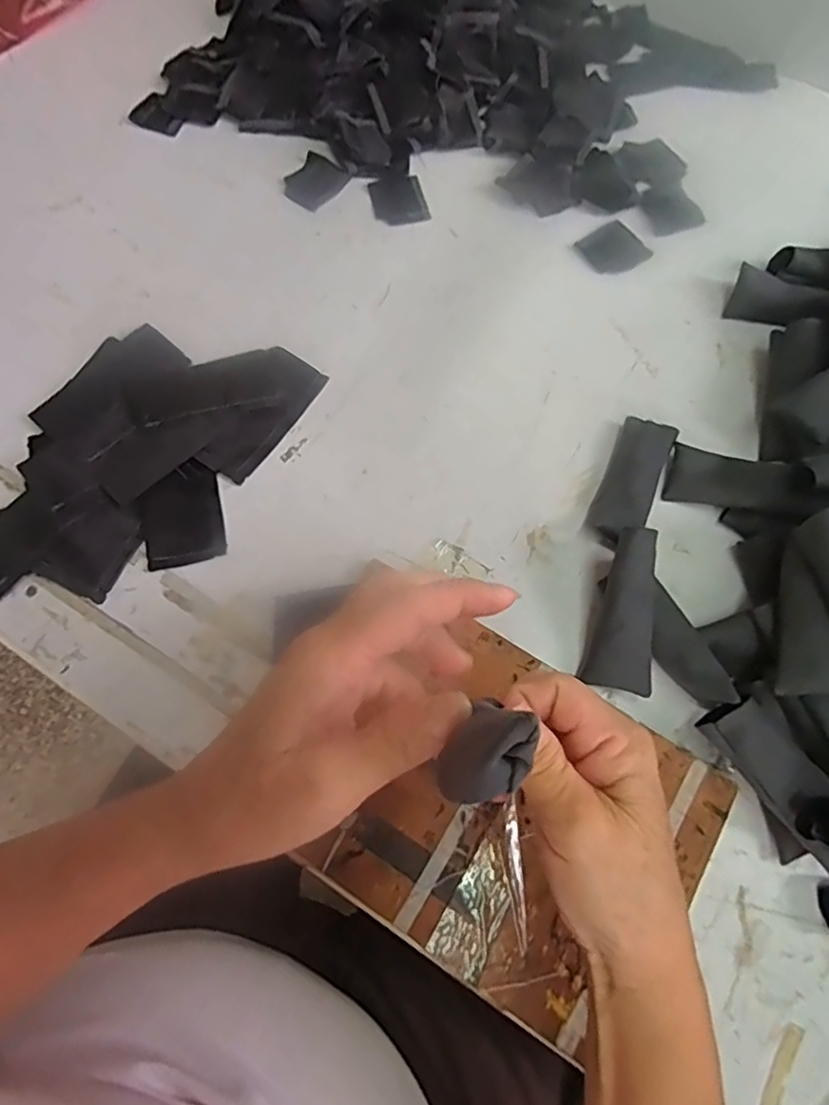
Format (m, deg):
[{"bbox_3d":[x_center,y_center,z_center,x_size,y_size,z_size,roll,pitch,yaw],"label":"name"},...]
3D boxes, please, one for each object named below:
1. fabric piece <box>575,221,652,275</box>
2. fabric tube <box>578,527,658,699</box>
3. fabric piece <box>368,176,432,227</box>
[{"bbox_3d":[0.177,-0.270,0.528,0.054,0.004,0.051,-31,73,-11],"label":"fabric piece"},{"bbox_3d":[0.138,0.037,0.380,0.042,0.015,0.102,11,89,3],"label":"fabric tube"},{"bbox_3d":[-0.014,-0.321,0.541,0.049,0.005,0.051,-13,70,-5],"label":"fabric piece"}]

